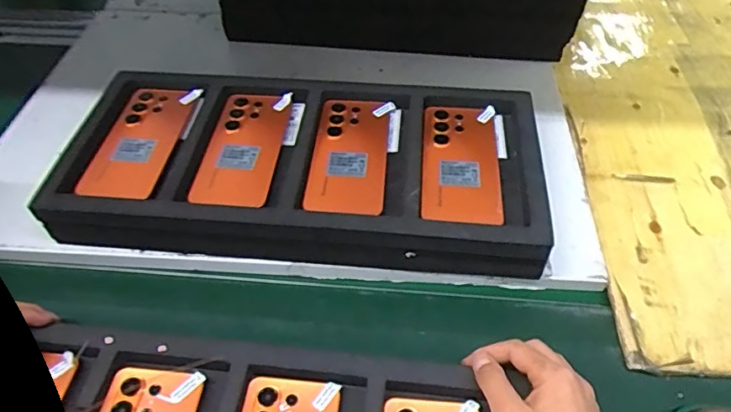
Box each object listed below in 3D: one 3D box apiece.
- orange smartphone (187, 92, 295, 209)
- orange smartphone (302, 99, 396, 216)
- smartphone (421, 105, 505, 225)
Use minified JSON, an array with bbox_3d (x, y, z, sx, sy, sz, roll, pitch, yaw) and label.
[{"bbox_3d":[-0.128,-0.061,0.560,0.077,0.012,0.170,4,50,5],"label":"orange smartphone"},{"bbox_3d":[-0.016,-0.054,0.550,0.077,0.016,0.170,3,50,4],"label":"orange smartphone"},{"bbox_3d":[0.099,-0.047,0.543,0.080,0.009,0.160,3,50,4],"label":"smartphone"}]

